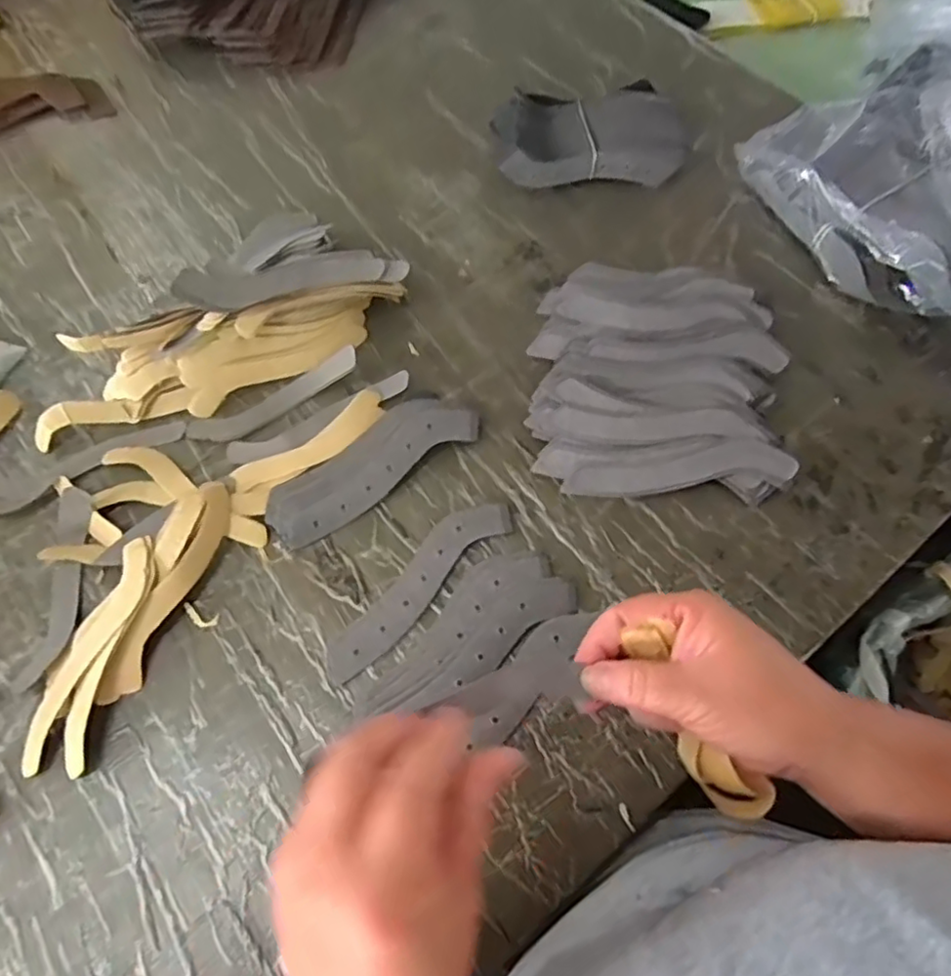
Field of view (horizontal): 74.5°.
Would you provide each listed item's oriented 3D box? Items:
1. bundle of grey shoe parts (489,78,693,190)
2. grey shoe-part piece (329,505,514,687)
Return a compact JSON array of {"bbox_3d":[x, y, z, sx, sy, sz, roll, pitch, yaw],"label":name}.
[{"bbox_3d":[0.111,-0.336,0.593,0.185,0.038,0.115,-5,65,-1],"label":"bundle of grey shoe parts"},{"bbox_3d":[-0.039,0.065,0.431,0.159,0.006,0.038,-42,81,-16],"label":"grey shoe-part piece"}]

